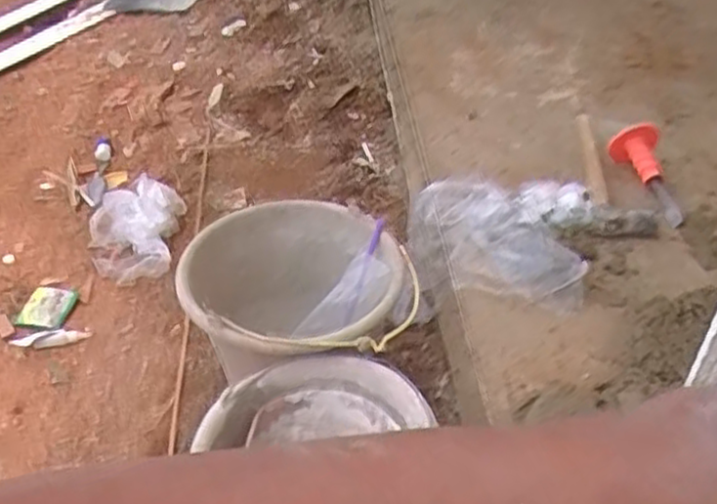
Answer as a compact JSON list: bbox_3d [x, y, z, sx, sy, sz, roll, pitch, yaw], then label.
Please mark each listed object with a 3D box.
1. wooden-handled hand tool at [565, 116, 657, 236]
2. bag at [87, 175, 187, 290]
[{"bbox_3d":[0.388,-0.138,1.199,0.116,0.025,0.356,6,38,6],"label":"wooden-handled hand tool"},{"bbox_3d":[-0.368,-0.037,1.264,0.161,0.105,0.160,-13,42,-18],"label":"bag"}]

